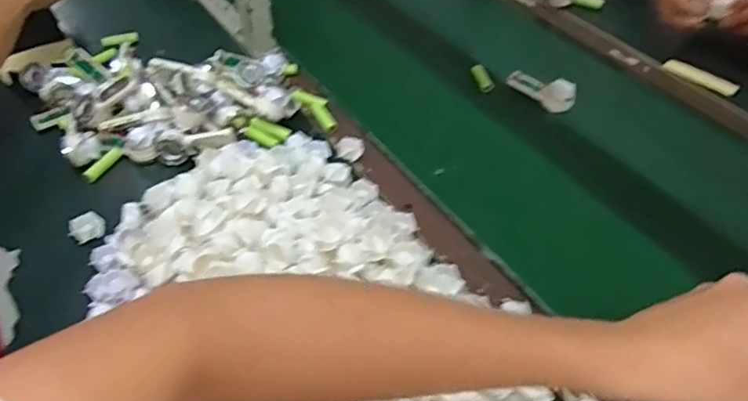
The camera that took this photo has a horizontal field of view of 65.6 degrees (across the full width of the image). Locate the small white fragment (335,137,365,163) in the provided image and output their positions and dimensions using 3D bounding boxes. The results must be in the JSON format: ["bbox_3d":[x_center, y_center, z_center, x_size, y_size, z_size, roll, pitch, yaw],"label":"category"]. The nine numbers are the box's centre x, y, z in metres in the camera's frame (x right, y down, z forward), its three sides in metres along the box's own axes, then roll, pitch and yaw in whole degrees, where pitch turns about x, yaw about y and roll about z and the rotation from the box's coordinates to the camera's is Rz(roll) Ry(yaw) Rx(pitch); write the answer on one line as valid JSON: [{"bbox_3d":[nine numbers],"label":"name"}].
[{"bbox_3d":[-0.029,-0.063,0.708,0.034,0.014,0.033,-2,46,-1],"label":"small white fragment"}]

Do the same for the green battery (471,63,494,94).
[{"bbox_3d":[0.155,-0.175,0.829,0.020,0.017,0.044,-21,73,-18],"label":"green battery"}]

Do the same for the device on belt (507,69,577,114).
[{"bbox_3d":[0.231,-0.156,0.806,0.099,0.039,0.026,34,55,29],"label":"device on belt"}]

